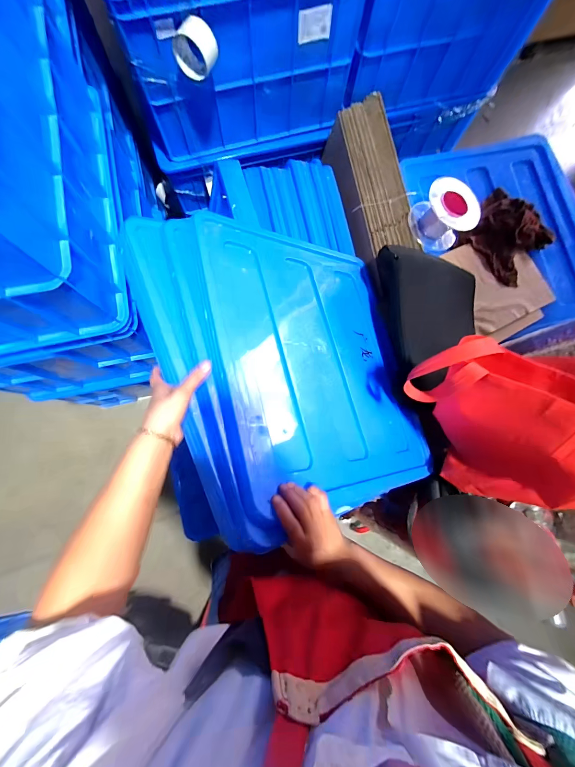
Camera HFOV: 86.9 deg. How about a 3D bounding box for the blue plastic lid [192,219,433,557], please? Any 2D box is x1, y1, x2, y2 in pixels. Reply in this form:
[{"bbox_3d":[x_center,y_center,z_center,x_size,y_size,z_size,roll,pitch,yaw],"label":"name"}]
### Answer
[{"bbox_3d":[0.057,-0.077,0.621,0.497,0.031,0.610,-4,69,-37],"label":"blue plastic lid"}]

